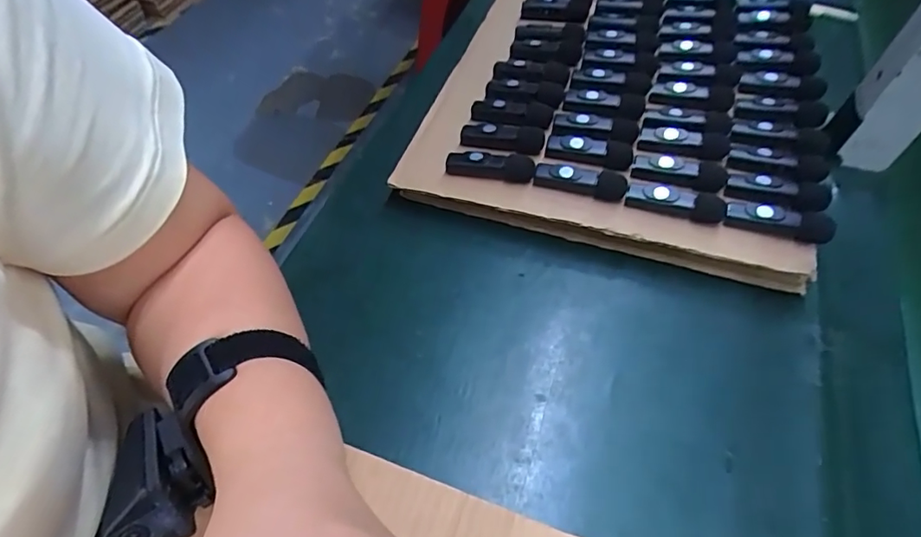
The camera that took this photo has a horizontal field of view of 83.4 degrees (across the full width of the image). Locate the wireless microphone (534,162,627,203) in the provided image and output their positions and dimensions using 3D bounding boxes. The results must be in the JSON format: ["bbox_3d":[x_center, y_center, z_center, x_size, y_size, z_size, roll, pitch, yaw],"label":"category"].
[{"bbox_3d":[0.085,-0.063,0.364,0.062,0.014,0.019,10,55,9],"label":"wireless microphone"}]

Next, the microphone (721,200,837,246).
[{"bbox_3d":[0.207,-0.032,0.336,0.063,0.013,0.015,14,55,11],"label":"microphone"}]

